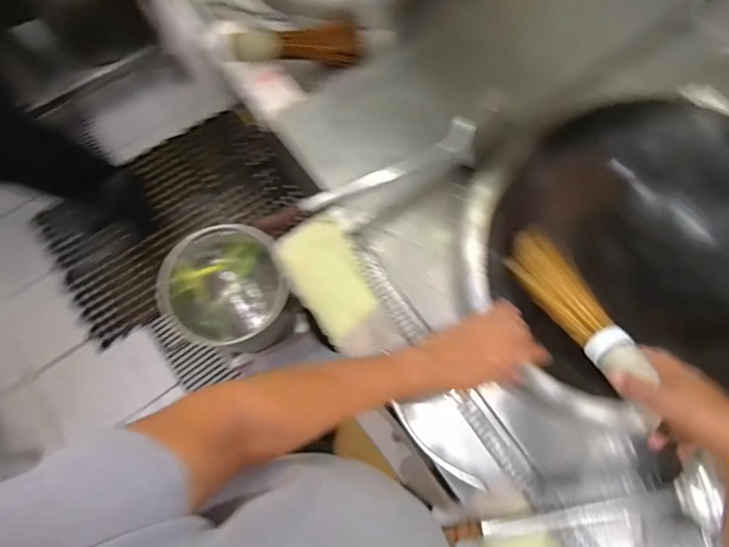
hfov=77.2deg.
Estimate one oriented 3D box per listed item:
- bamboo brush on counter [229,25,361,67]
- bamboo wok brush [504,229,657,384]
[{"bbox_3d":[-0.133,-0.472,0.940,0.301,0.077,0.057,-12,73,-22],"label":"bamboo brush on counter"},{"bbox_3d":[0.272,0.039,0.589,0.066,0.051,0.233,-20,48,-6],"label":"bamboo wok brush"}]

